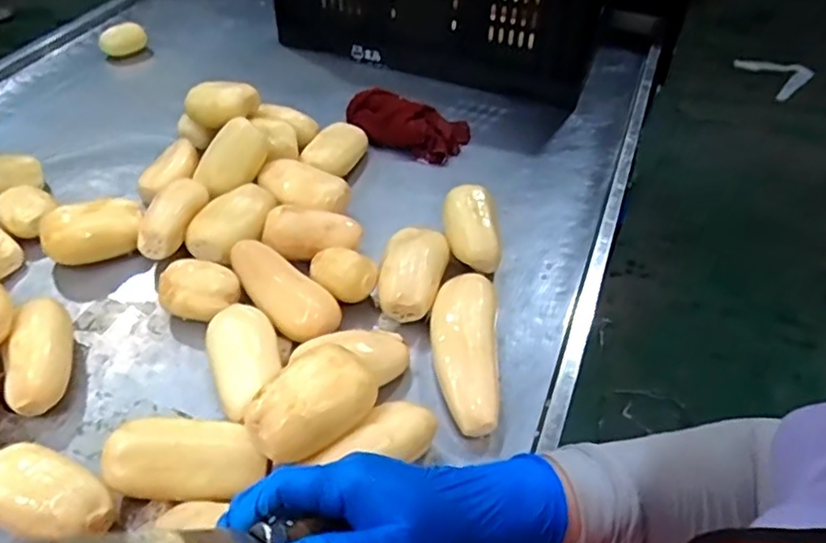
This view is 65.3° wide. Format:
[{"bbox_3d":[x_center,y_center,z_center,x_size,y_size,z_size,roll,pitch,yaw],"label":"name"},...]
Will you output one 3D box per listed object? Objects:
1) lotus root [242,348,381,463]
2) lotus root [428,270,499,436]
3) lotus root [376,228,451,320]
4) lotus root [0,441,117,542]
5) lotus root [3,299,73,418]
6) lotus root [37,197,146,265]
[{"bbox_3d":[-0.095,0.129,0.610,0.084,0.056,0.117,35,53,29],"label":"lotus root"},{"bbox_3d":[0.056,0.086,0.719,0.071,0.062,0.189,3,45,1],"label":"lotus root"},{"bbox_3d":[-0.001,0.005,0.805,0.080,0.057,0.128,8,45,6],"label":"lotus root"},{"bbox_3d":[-0.330,0.208,0.586,0.124,0.052,0.072,18,47,16],"label":"lotus root"},{"bbox_3d":[-0.408,0.090,0.706,0.065,0.060,0.136,-11,46,-13],"label":"lotus root"},{"bbox_3d":[-0.412,-0.050,0.835,0.121,0.069,0.073,-14,47,-16],"label":"lotus root"}]

